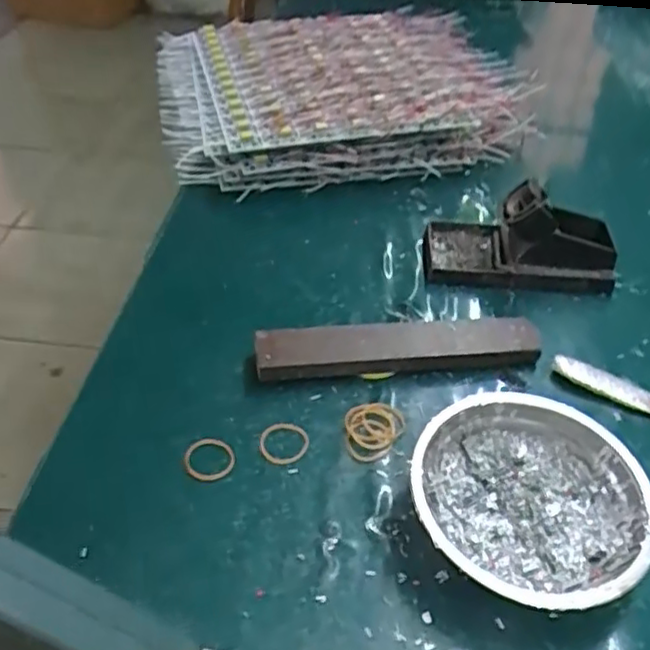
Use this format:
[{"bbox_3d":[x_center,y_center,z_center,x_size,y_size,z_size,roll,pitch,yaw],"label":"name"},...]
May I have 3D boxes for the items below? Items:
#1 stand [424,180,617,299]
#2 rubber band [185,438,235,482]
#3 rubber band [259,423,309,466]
[{"bbox_3d":[0.158,-0.071,0.533,0.147,0.065,0.079,7,44,6],"label":"stand"},{"bbox_3d":[-0.070,0.081,0.404,0.029,0.005,0.030,-11,45,-12],"label":"rubber band"},{"bbox_3d":[-0.026,0.073,0.412,0.030,0.004,0.030,1,44,-1],"label":"rubber band"}]

